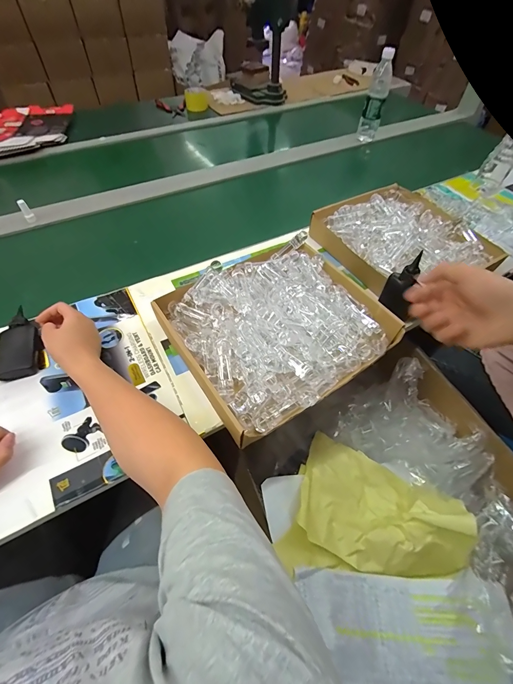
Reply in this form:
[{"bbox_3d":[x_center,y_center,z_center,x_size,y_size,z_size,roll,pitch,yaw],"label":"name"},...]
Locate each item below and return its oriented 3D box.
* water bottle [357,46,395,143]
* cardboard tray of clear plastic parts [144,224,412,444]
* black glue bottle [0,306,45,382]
[{"bbox_3d":[0.374,-0.756,0.967,0.066,0.229,0.055,14,55,8],"label":"water bottle"},{"bbox_3d":[0.035,-0.033,0.505,0.319,0.084,0.285,-28,60,-21],"label":"cardboard tray of clear plastic parts"},{"bbox_3d":[-0.387,-0.001,0.501,0.063,0.028,0.129,-17,56,-14],"label":"black glue bottle"}]

